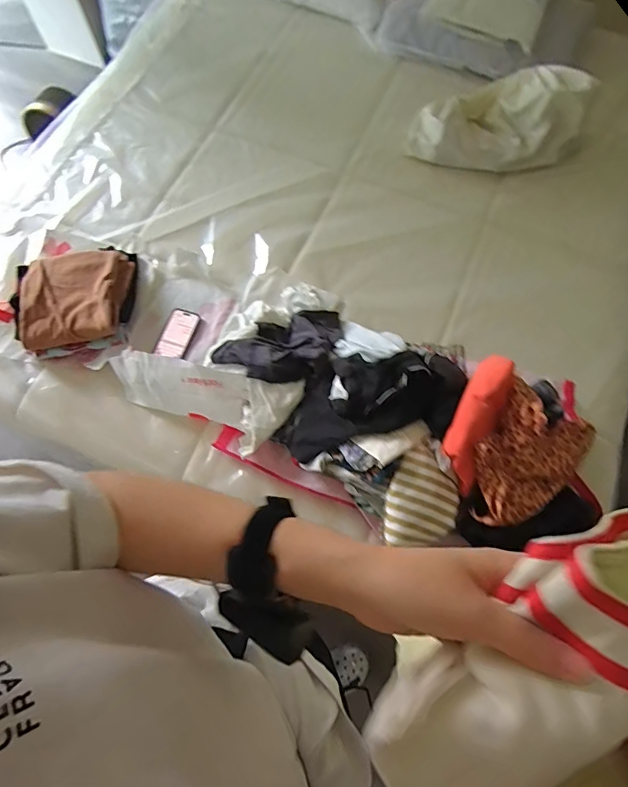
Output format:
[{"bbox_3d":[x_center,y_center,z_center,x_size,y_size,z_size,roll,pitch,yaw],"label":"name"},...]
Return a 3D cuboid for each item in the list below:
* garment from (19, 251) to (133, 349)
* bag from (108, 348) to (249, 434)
[{"bbox_3d":[-0.577,-0.234,1.071,0.228,0.091,0.263,-4,67,-2],"label":"garment"},{"bbox_3d":[-0.303,-0.015,0.970,0.340,0.120,0.098,16,67,6],"label":"bag"}]

